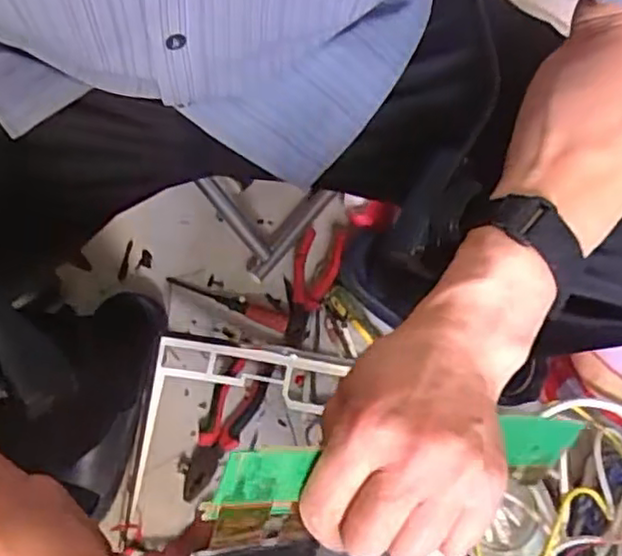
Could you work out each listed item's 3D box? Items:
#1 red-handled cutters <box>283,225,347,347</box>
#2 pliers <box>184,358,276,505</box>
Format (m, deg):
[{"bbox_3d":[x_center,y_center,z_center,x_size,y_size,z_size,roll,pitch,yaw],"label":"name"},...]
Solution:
[{"bbox_3d":[-0.002,0.001,0.853,0.060,0.023,0.173,16,70,7],"label":"red-handled cutters"},{"bbox_3d":[-0.107,0.174,0.796,0.055,0.014,0.174,26,71,10],"label":"pliers"}]

